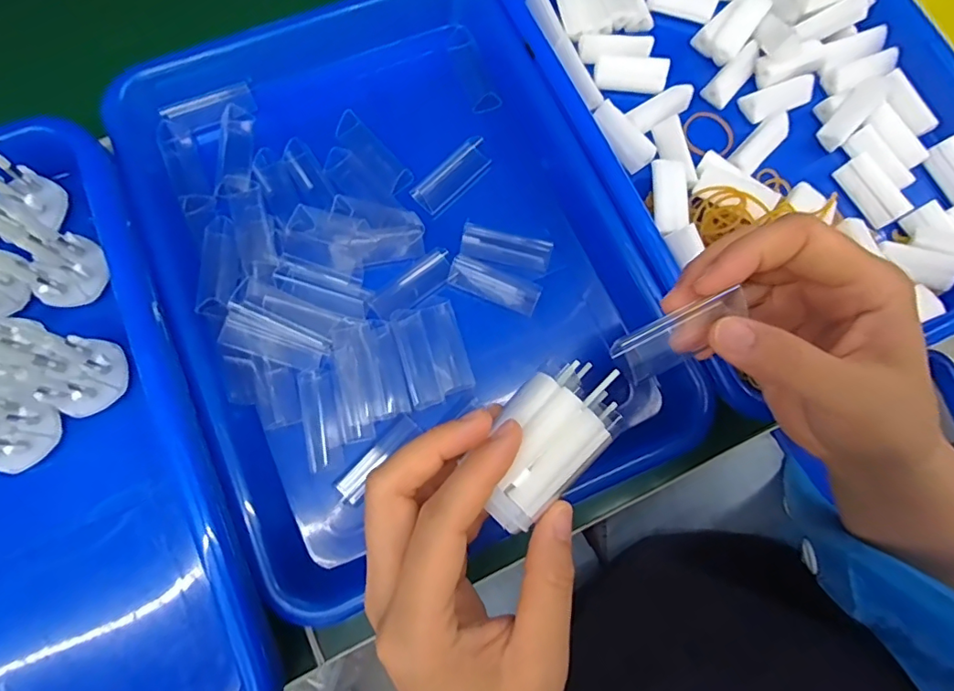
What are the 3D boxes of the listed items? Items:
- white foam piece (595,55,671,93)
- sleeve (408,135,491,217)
[{"bbox_3d":[0.101,-0.179,0.340,0.045,0.020,0.013,9,28,9],"label":"white foam piece"},{"bbox_3d":[-0.016,-0.108,0.327,0.020,0.010,0.056,43,78,8],"label":"sleeve"}]

